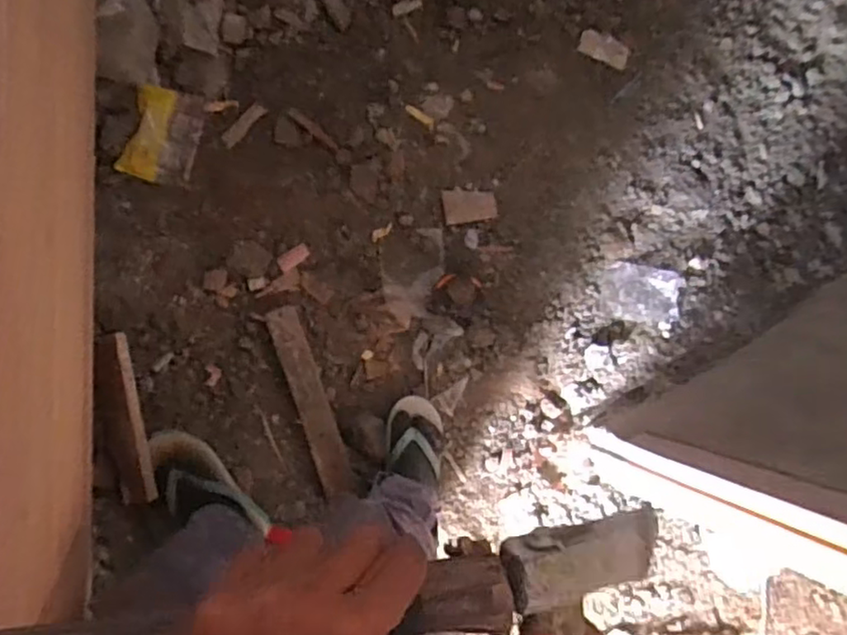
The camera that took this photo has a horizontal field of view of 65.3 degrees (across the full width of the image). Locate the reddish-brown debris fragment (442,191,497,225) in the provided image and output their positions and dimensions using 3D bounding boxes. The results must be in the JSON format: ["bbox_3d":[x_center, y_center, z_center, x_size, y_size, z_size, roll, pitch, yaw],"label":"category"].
[{"bbox_3d":[0.087,-0.209,1.245,0.100,0.008,0.061,-5,91,-8],"label":"reddish-brown debris fragment"}]

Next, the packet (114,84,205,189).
[{"bbox_3d":[-0.437,-0.305,1.116,0.107,0.006,0.157,16,89,-23],"label":"packet"}]

